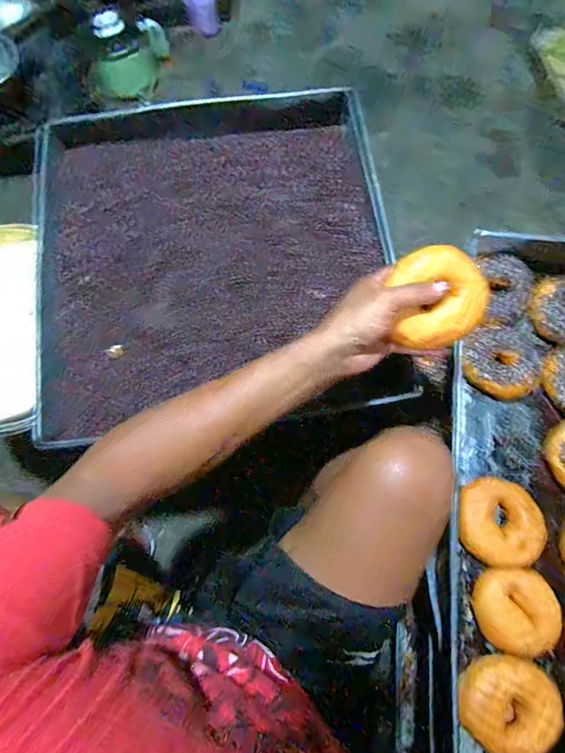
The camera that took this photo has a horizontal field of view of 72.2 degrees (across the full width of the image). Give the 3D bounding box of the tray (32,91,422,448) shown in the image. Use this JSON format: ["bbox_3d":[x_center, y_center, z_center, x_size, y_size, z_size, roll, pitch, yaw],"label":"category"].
[{"bbox_3d":[-0.083,-0.168,0.525,0.462,0.044,0.455,-7,77,-3],"label":"tray"}]

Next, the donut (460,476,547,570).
[{"bbox_3d":[0.269,0.179,0.480,0.098,0.026,0.099,0,77,-1],"label":"donut"}]

